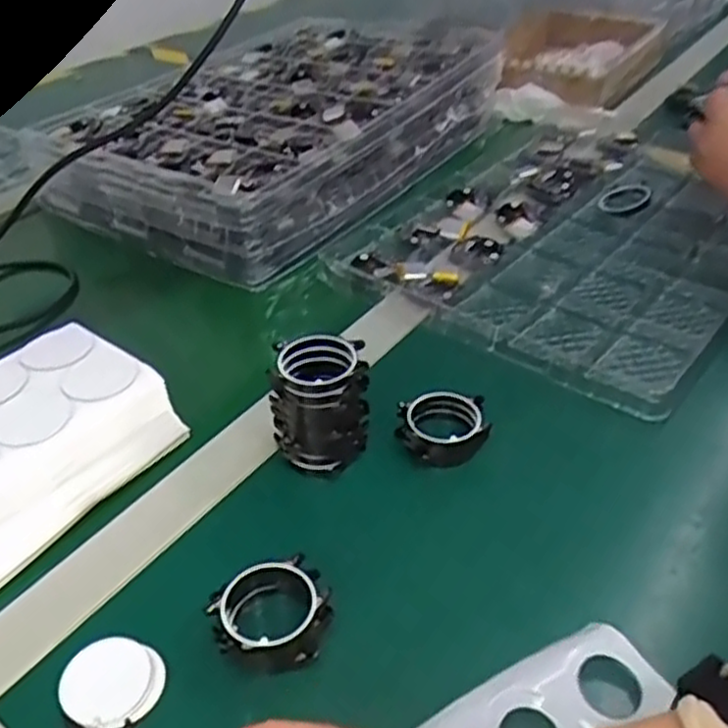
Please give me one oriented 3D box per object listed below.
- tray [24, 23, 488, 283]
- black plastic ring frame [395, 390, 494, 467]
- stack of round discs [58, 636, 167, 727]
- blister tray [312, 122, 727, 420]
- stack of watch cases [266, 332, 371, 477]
[{"bbox_3d":[-0.082,-0.267,0.805,0.306,0.077,0.462,21,44,27],"label":"tray"},{"bbox_3d":[0.048,0.041,0.469,0.054,0.027,0.047,-7,38,-6],"label":"black plastic ring frame"},{"bbox_3d":[-0.118,0.149,0.351,0.046,0.006,0.041,9,40,14],"label":"stack of round discs"},{"bbox_3d":[0.182,-0.122,0.673,0.303,0.031,0.409,23,45,28],"label":"blister tray"},{"bbox_3d":[-0.027,0.023,0.447,0.058,0.067,0.049,-4,38,-2],"label":"stack of watch cases"}]

